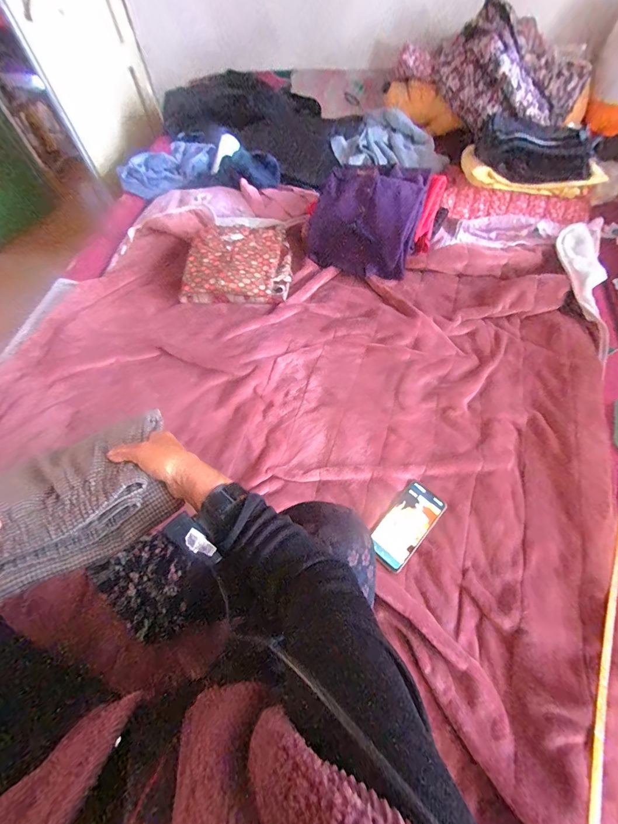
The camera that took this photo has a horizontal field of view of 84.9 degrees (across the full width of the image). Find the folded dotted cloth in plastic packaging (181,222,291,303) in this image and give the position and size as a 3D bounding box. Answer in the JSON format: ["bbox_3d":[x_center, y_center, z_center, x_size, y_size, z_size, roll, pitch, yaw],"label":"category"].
[{"bbox_3d":[-0.188,-0.402,0.897,0.283,0.077,0.251,4,65,5],"label":"folded dotted cloth in plastic packaging"}]

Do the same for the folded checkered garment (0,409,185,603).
[{"bbox_3d":[-0.288,0.099,0.416,0.210,0.079,0.173,-25,66,-9],"label":"folded checkered garment"}]

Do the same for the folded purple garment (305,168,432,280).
[{"bbox_3d":[0.147,-0.500,0.888,0.274,0.145,0.231,20,65,5],"label":"folded purple garment"}]

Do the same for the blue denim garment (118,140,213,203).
[{"bbox_3d":[-0.492,-0.835,1.166,0.291,0.087,0.189,-39,74,-20],"label":"blue denim garment"}]

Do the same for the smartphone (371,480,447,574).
[{"bbox_3d":[0.184,0.210,0.633,0.076,0.010,0.162,40,72,19],"label":"smartphone"}]

